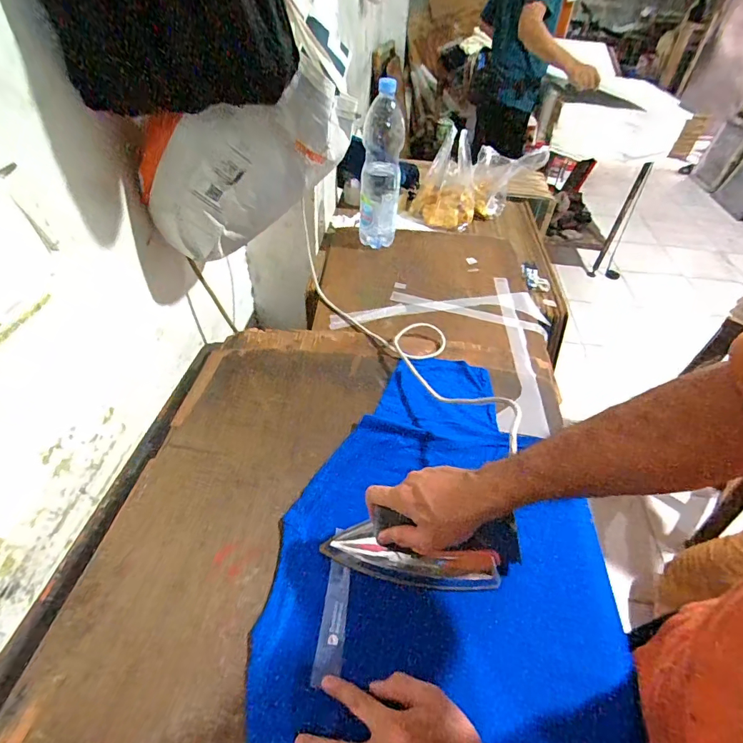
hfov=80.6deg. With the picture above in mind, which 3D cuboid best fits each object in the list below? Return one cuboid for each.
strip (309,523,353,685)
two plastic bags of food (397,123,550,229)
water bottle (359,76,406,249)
[{"bbox_3d":[-0.039,0.260,0.498,0.028,0.009,0.160,4,42,4],"label":"strip"},{"bbox_3d":[0.290,-0.547,1.223,0.395,0.168,0.173,-24,50,-26],"label":"two plastic bags of food"},{"bbox_3d":[0.023,-0.454,0.980,0.088,0.338,0.086,2,44,-2],"label":"water bottle"}]

